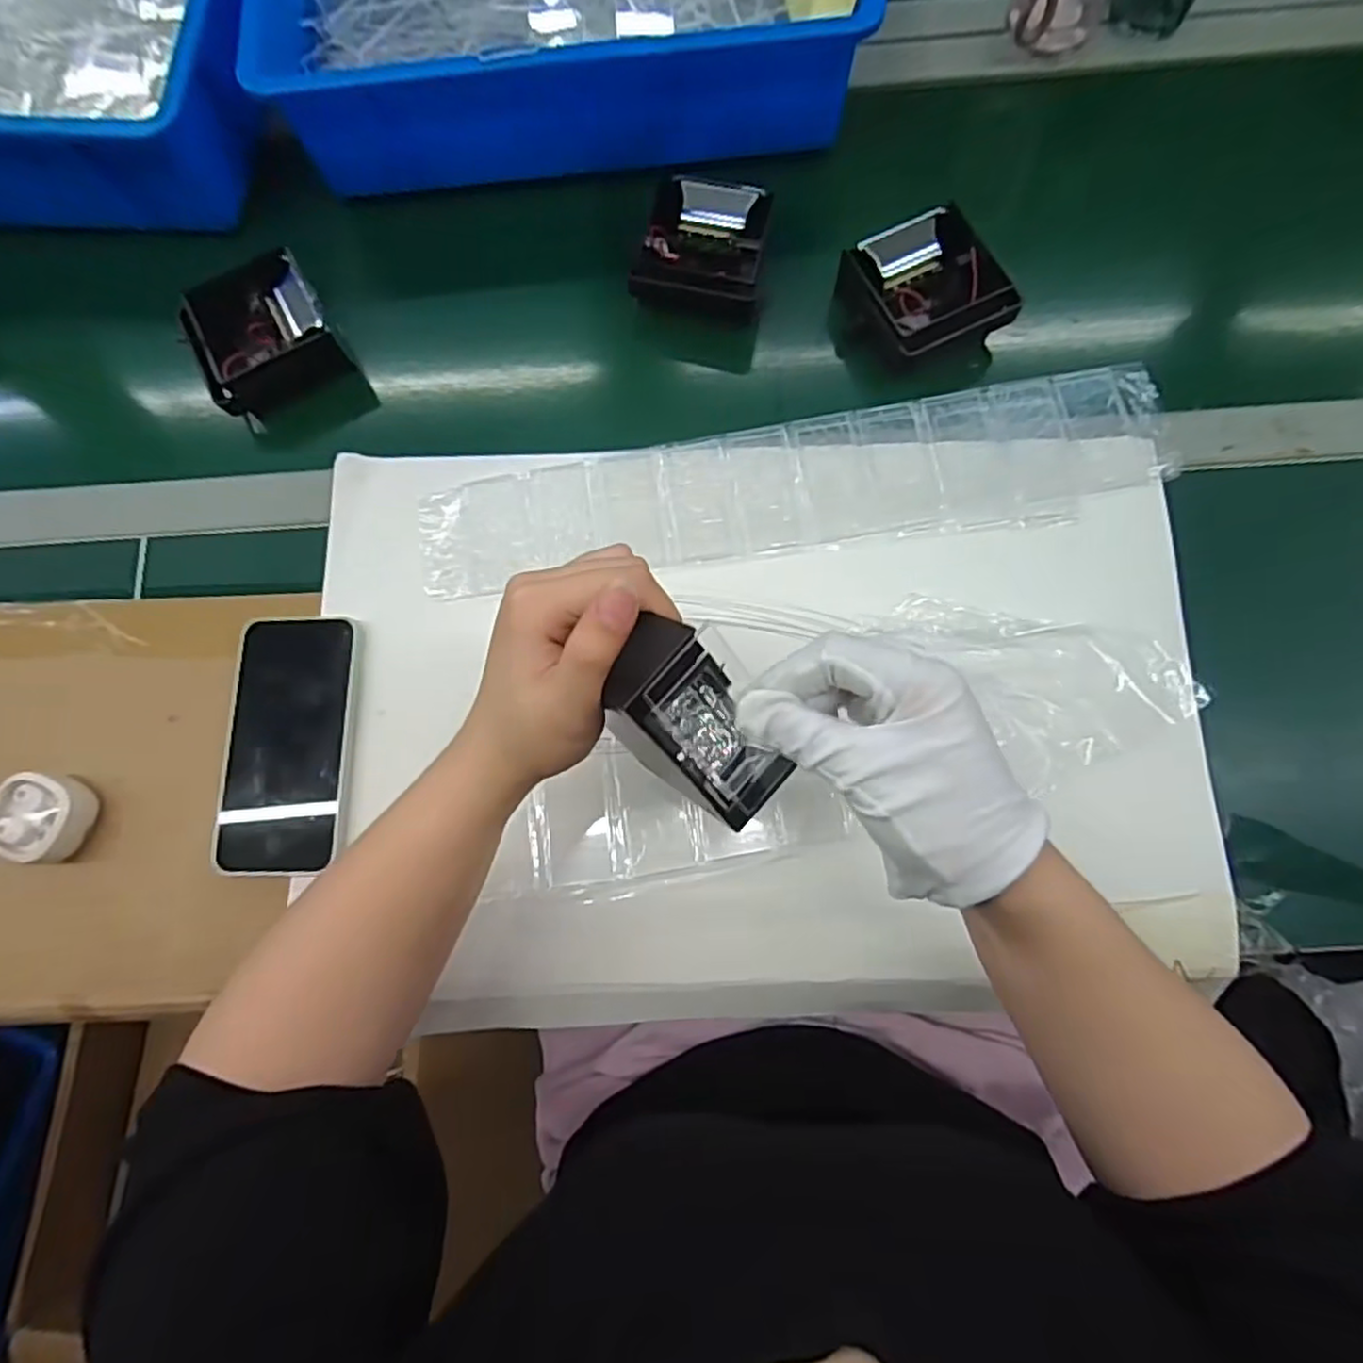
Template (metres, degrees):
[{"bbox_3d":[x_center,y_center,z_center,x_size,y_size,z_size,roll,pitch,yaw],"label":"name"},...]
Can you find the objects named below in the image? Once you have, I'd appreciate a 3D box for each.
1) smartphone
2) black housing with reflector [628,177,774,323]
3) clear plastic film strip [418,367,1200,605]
[{"bbox_3d":[-0.238,0.036,0.433,0.076,0.010,0.154,-2,78,2],"label":"smartphone"},{"bbox_3d":[0.016,-0.304,0.504,0.085,0.036,0.093,9,78,5],"label":"black housing with reflector"},{"bbox_3d":[0.072,-0.127,0.464,0.477,0.007,0.093,-10,75,-1],"label":"clear plastic film strip"}]

